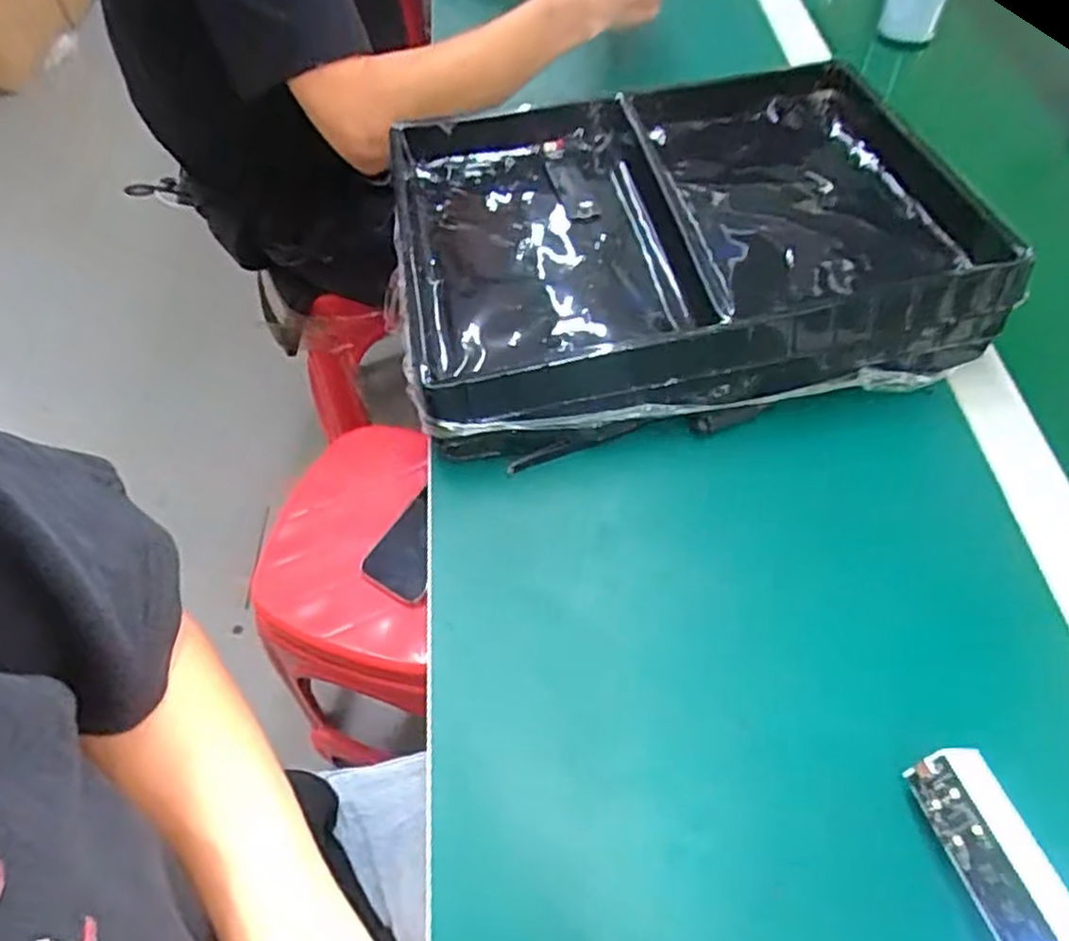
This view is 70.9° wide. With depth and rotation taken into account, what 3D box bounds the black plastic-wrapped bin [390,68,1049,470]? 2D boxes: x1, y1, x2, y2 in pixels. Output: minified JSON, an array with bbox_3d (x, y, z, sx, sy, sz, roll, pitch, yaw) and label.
[{"bbox_3d":[0.100,-0.168,0.534,0.398,0.067,0.293,-10,56,-3],"label":"black plastic-wrapped bin"}]

